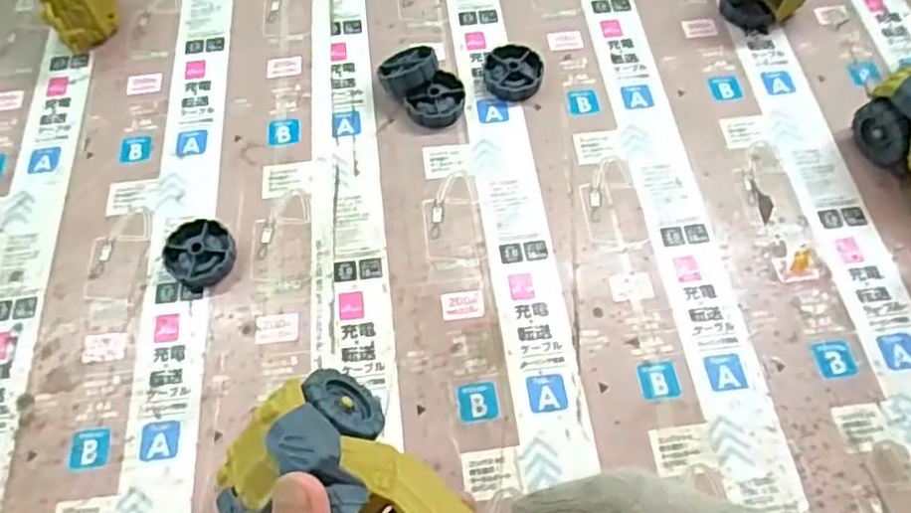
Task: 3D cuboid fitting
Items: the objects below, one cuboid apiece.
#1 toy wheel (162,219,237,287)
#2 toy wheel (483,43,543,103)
[{"bbox_3d":[-0.145,-0.002,0.400,0.038,0.012,0.038,-1,62,2],"label":"toy wheel"},{"bbox_3d":[0.038,-0.120,0.461,0.038,0.012,0.042,-6,62,0],"label":"toy wheel"}]

